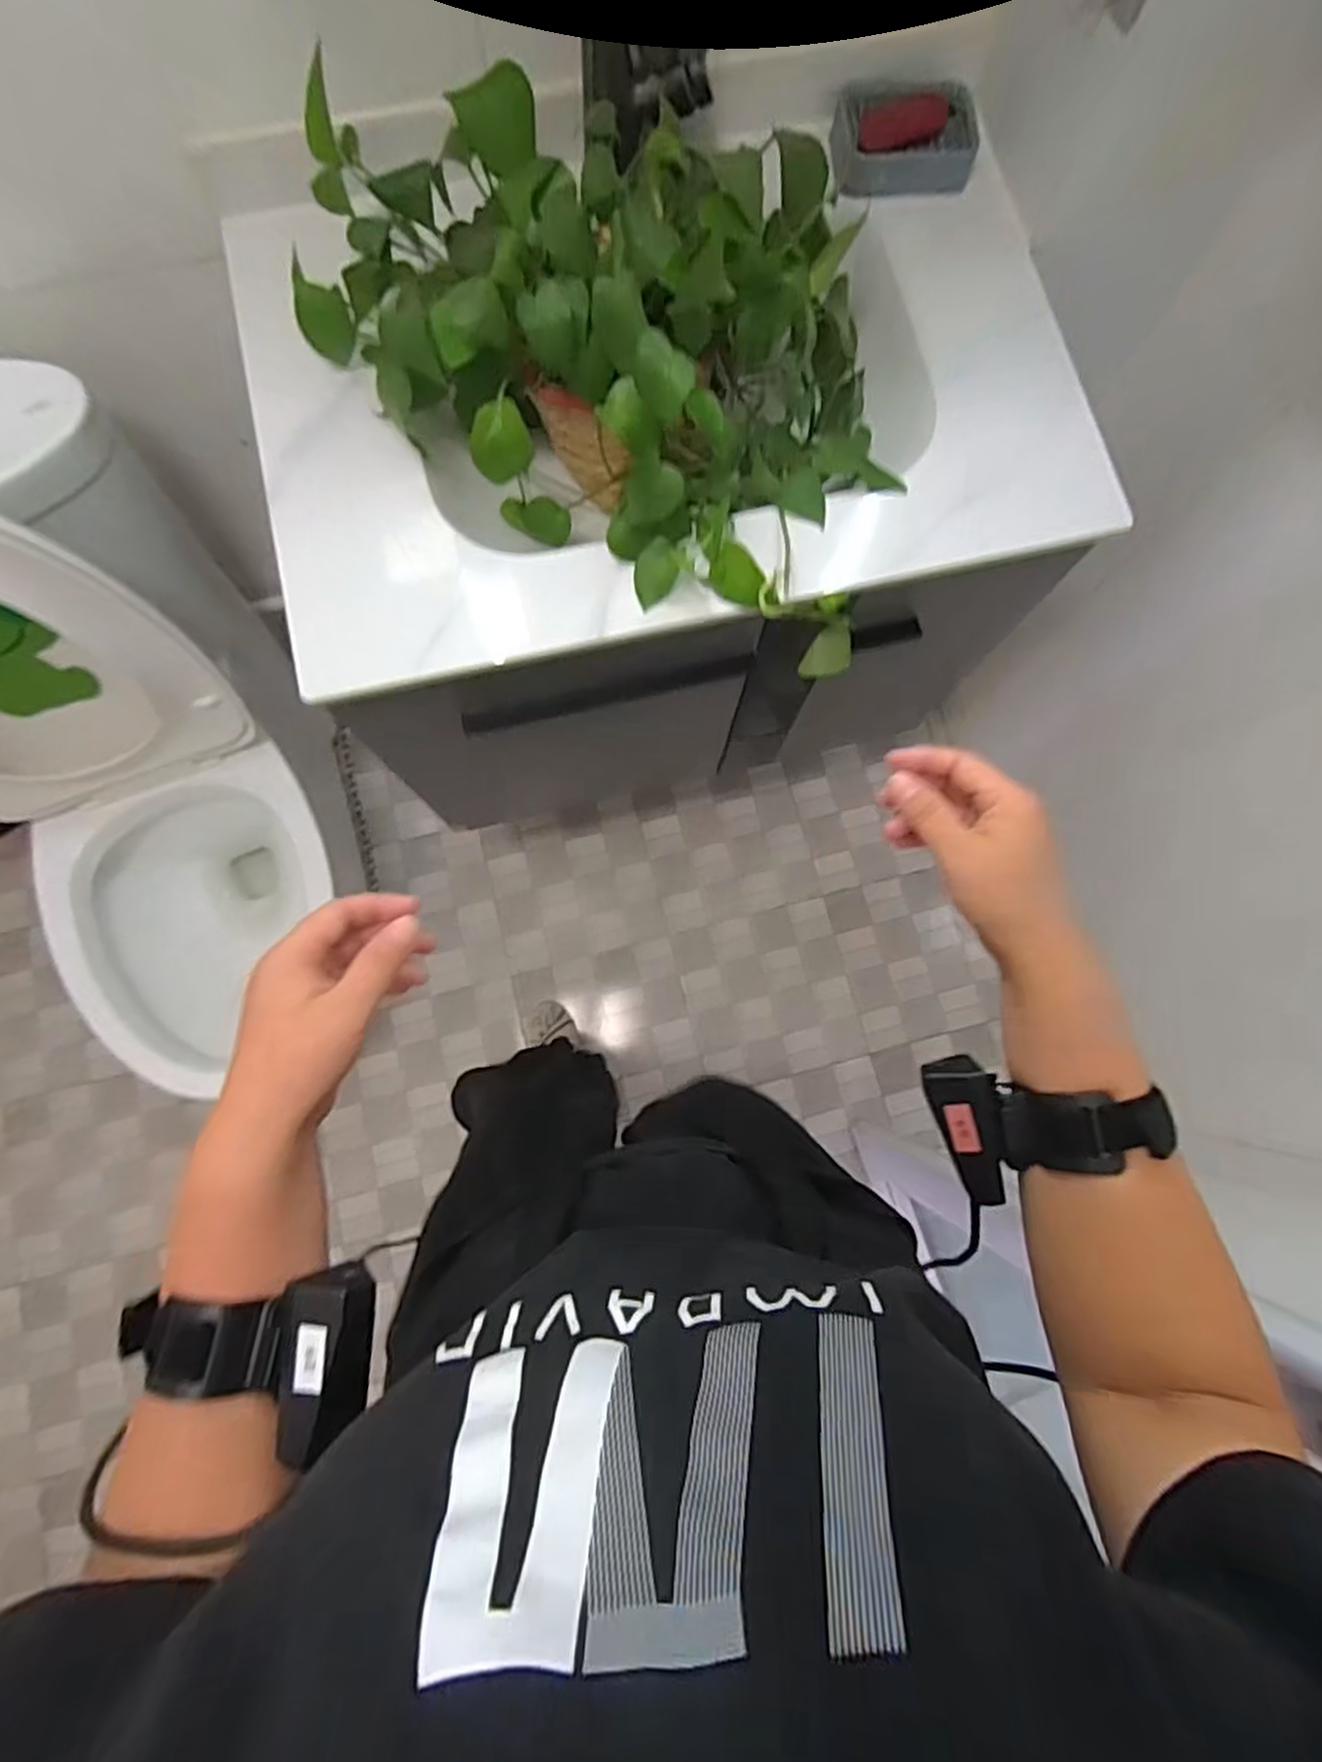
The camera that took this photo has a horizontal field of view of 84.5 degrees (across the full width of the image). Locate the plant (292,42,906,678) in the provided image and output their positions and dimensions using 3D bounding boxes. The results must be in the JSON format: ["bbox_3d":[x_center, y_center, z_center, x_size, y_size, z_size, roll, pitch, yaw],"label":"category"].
[{"bbox_3d":[-0.046,-0.400,0.588,0.449,0.219,0.328,7,80,1],"label":"plant"}]

